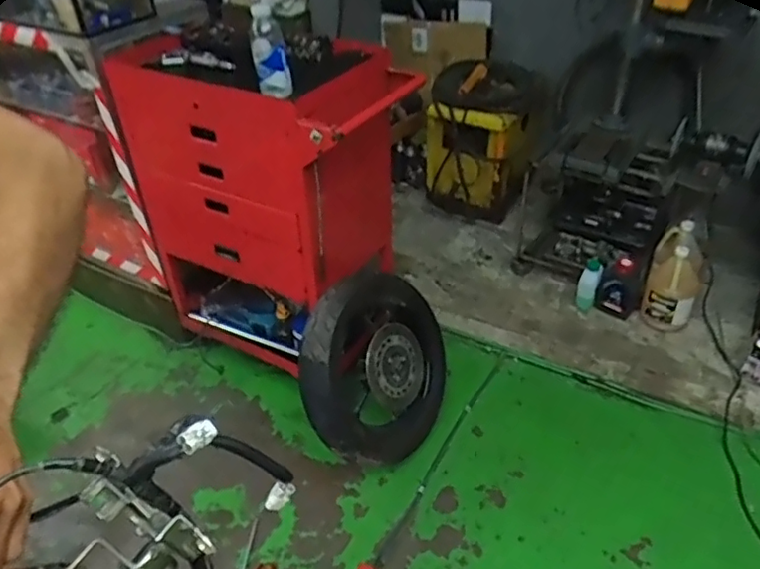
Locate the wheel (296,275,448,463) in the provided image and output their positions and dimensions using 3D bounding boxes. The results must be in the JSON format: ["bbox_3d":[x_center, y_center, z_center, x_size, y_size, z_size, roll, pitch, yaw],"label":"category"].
[{"bbox_3d":[0.010,0.226,1.633,0.089,0.521,0.495,-7,41,45],"label":"wheel"}]

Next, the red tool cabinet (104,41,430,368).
[{"bbox_3d":[-0.273,-0.208,1.737,0.642,0.829,0.407,19,41,25],"label":"red tool cabinet"}]

